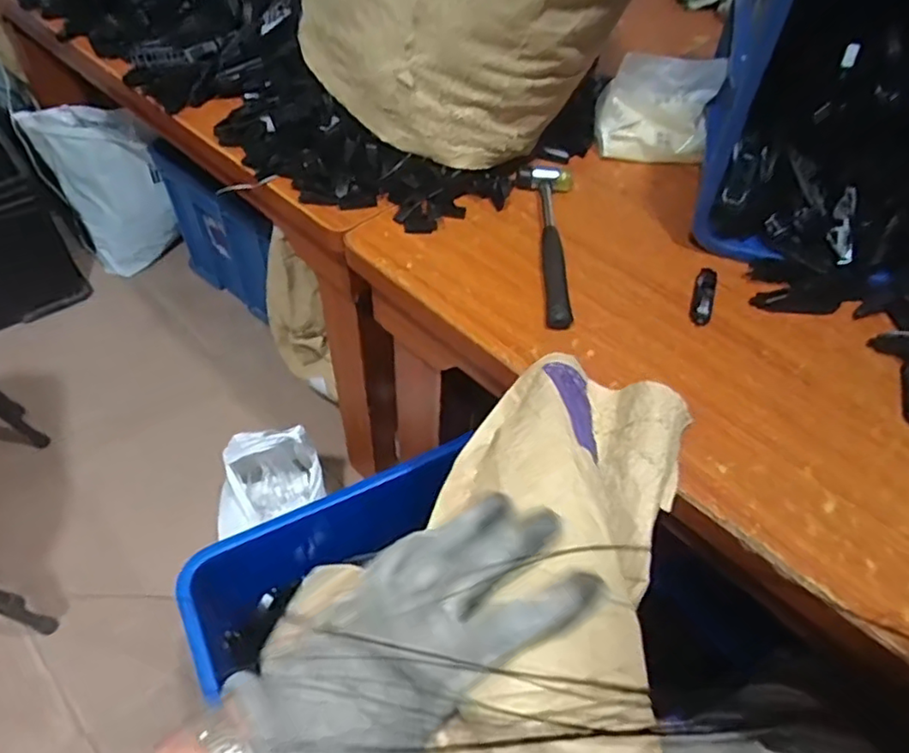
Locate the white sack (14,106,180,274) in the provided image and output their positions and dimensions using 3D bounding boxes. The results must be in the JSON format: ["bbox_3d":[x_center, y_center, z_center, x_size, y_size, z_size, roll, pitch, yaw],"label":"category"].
[{"bbox_3d":[-0.752,-0.401,1.407,0.180,0.300,0.249,-32,58,-25],"label":"white sack"}]

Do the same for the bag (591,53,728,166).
[{"bbox_3d":[0.225,-0.298,0.717,0.130,0.108,0.068,15,51,11],"label":"bag"}]

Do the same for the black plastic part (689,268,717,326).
[{"bbox_3d":[0.236,-0.079,0.603,0.019,0.014,0.074,16,51,12],"label":"black plastic part"}]

